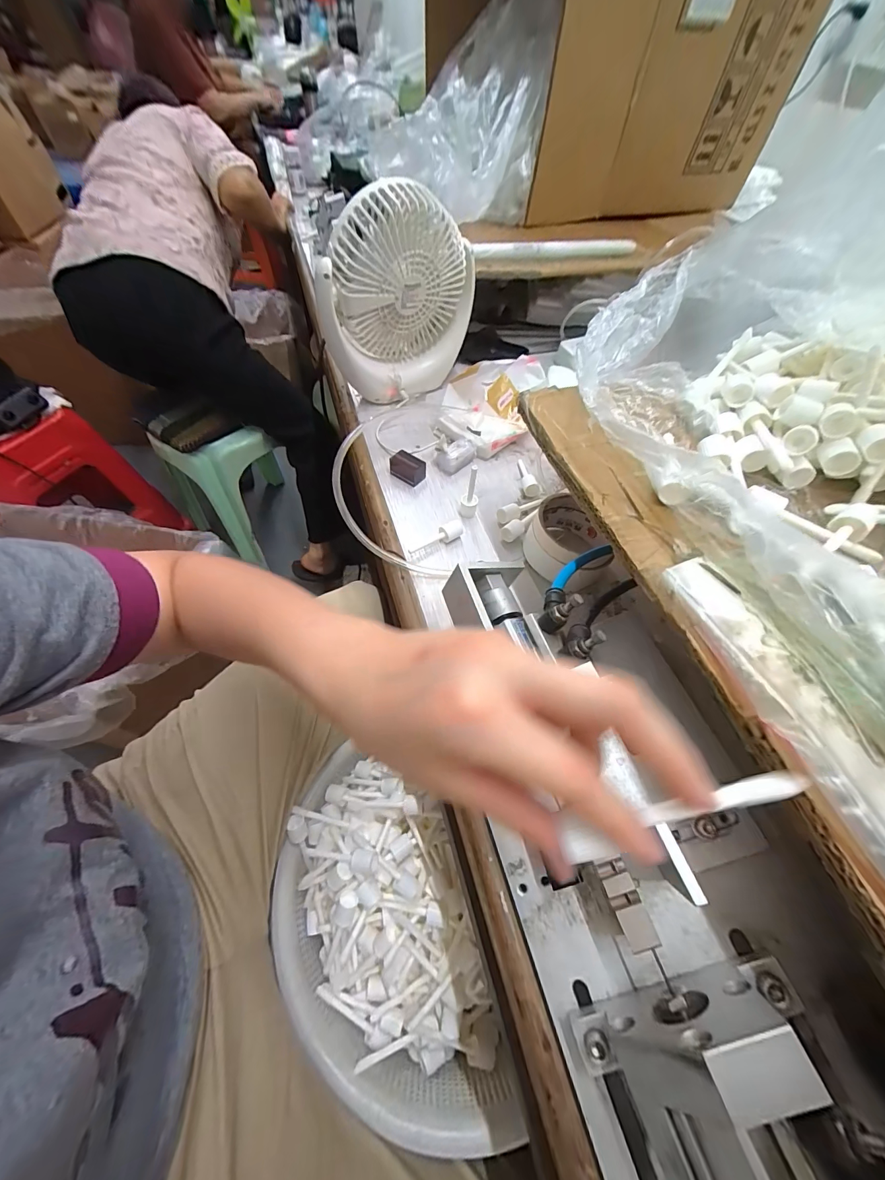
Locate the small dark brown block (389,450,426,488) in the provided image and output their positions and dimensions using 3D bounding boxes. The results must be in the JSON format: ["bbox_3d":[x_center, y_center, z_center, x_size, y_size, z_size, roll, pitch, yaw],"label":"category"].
[{"bbox_3d":[-0.043,-0.150,0.475,0.044,0.025,0.023,34,62,18],"label":"small dark brown block"}]

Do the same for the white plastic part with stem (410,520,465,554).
[{"bbox_3d":[-0.006,-0.055,0.415,0.067,0.012,0.016,-28,63,-19],"label":"white plastic part with stem"}]

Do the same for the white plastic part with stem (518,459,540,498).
[{"bbox_3d":[0.104,-0.143,0.483,0.019,0.019,0.075,0,43,-4],"label":"white plastic part with stem"}]

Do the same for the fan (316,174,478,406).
[{"bbox_3d":[-0.058,-0.363,0.486,0.174,0.201,0.084,-35,65,-22],"label":"fan"}]

